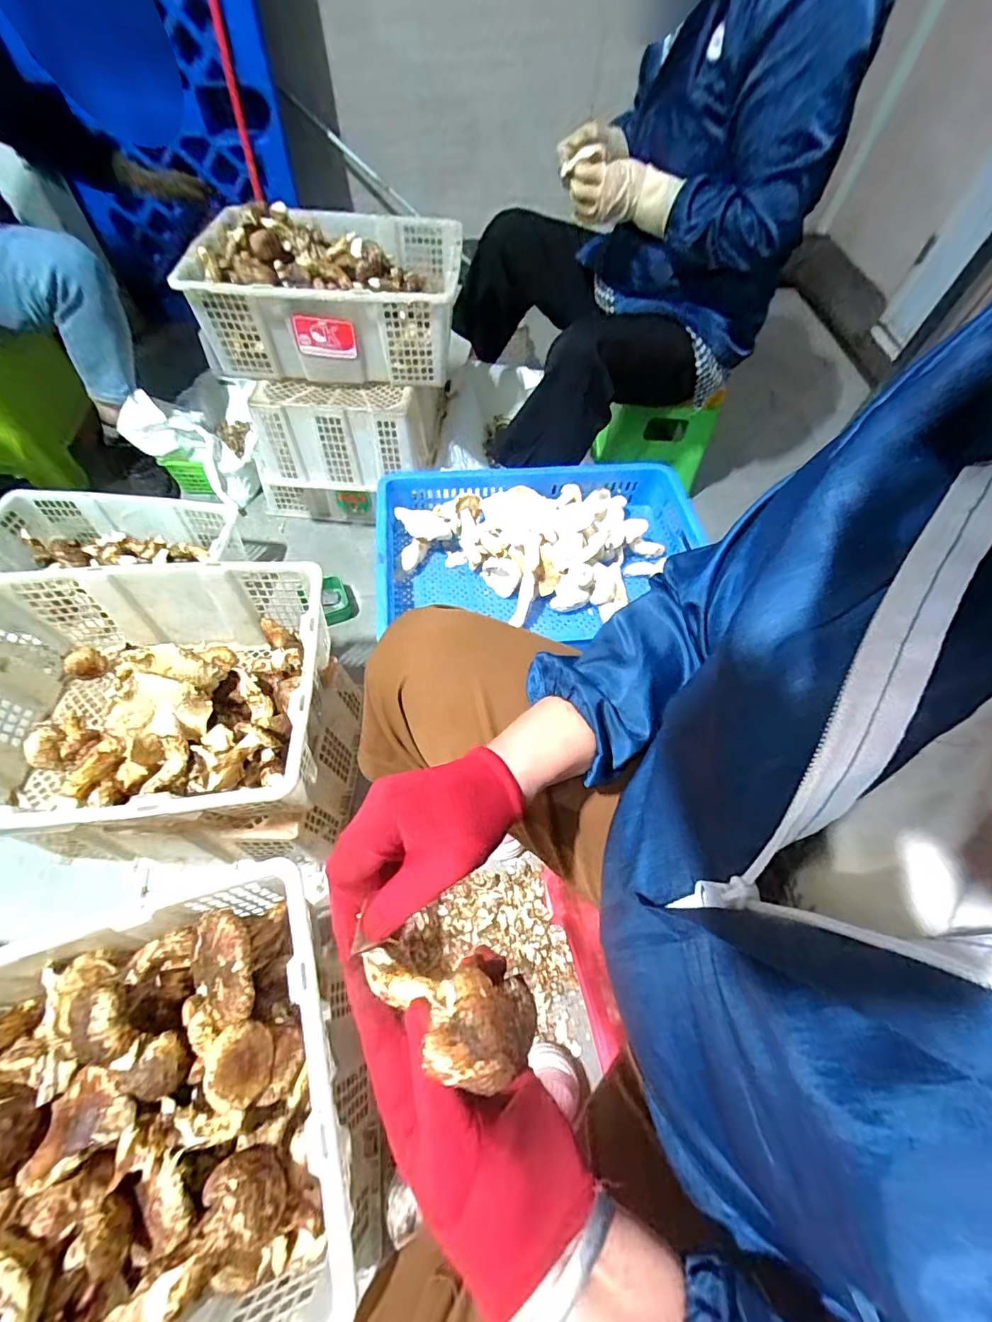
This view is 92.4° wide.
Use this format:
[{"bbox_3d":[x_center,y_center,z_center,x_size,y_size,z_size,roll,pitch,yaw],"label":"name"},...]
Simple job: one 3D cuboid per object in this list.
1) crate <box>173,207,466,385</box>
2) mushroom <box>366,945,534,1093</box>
[{"bbox_3d":[-0.305,-0.710,0.921,0.462,0.169,0.334,3,60,-2],"label":"crate"},{"bbox_3d":[-0.027,0.183,0.249,0.094,0.040,0.042,13,60,4],"label":"mushroom"}]

